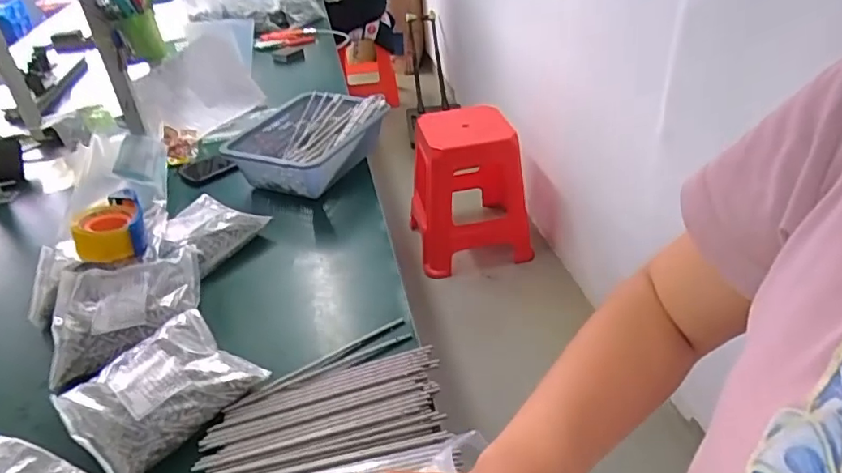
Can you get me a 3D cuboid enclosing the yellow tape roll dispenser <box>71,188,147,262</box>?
[{"bbox_3d":[-0.496,-0.009,0.892,0.100,0.073,0.115,-17,37,-18],"label":"yellow tape roll dispenser"}]

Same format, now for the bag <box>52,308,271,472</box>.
[{"bbox_3d":[-0.319,0.181,0.678,0.174,0.039,0.190,25,44,34],"label":"bag"}]

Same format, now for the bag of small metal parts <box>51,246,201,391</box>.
[{"bbox_3d":[-0.422,0.090,0.793,0.201,0.040,0.183,-17,37,-18],"label":"bag of small metal parts"}]

